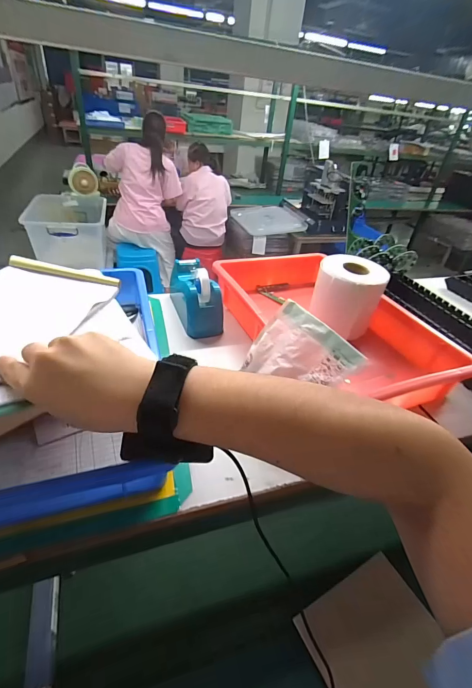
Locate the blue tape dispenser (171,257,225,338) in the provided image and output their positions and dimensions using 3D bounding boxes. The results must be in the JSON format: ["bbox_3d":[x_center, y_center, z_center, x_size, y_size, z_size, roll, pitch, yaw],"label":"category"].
[{"bbox_3d":[-0.069,-0.085,0.537,0.058,0.084,0.144,-8,39,-20],"label":"blue tape dispenser"}]

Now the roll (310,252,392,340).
[{"bbox_3d":[0.181,-0.083,0.529,0.096,0.088,0.097,5,37,-4],"label":"roll"}]

